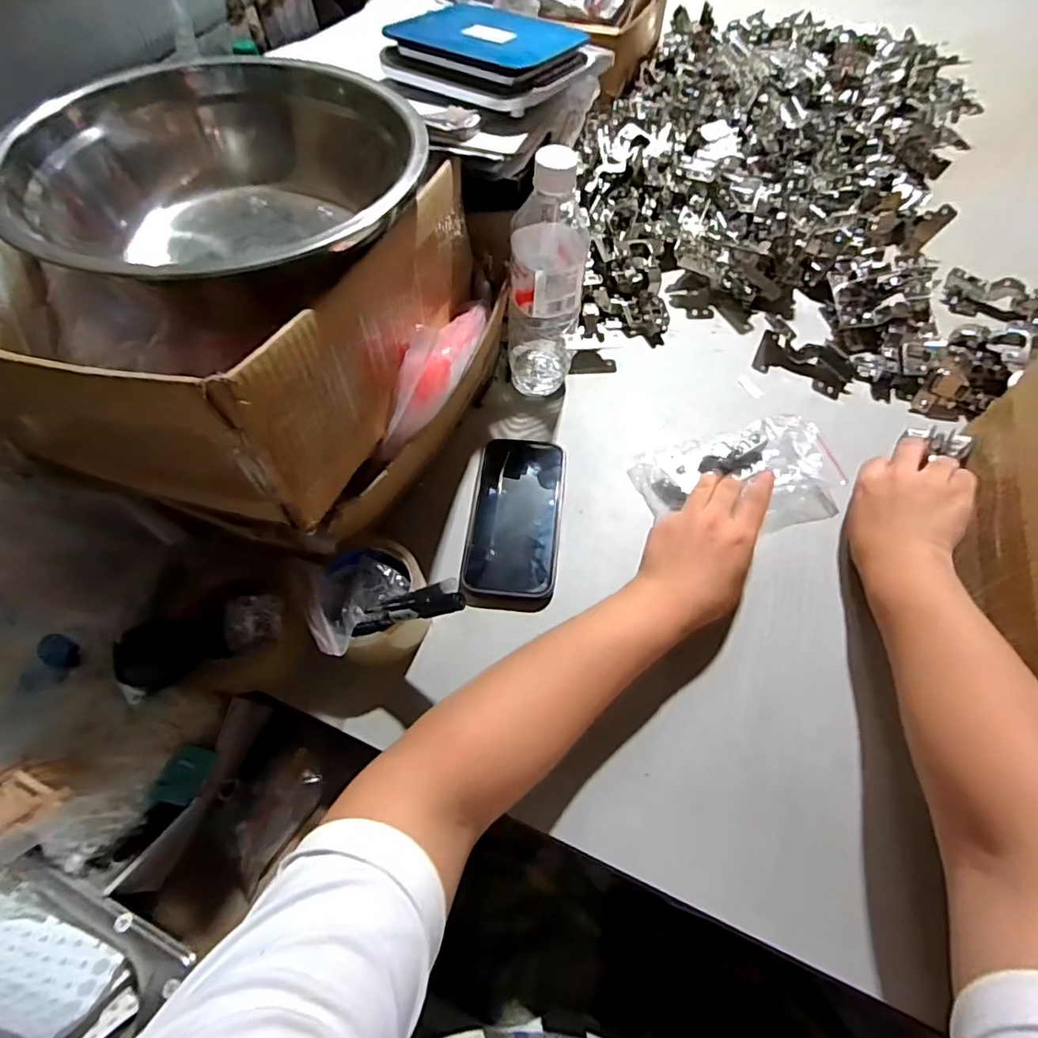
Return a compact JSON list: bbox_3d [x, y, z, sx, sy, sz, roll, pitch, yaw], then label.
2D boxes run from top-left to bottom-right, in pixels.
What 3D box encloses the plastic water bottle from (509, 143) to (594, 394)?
[{"bbox_3d":[0.022,-0.213,0.510,0.067,0.226,0.070,-3,60,0],"label":"plastic water bottle"}]

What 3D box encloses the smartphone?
[{"bbox_3d":[-0.002,-0.004,0.512,0.081,0.016,0.162,5,61,5],"label":"smartphone"}]

